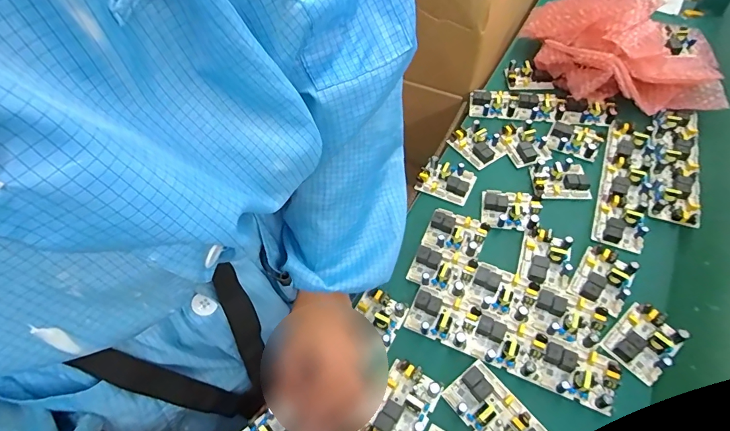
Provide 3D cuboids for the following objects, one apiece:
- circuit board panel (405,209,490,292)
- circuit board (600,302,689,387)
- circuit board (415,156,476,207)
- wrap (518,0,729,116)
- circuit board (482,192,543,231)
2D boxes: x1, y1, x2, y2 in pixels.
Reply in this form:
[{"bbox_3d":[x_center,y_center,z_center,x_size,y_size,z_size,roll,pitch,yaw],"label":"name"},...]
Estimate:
[{"bbox_3d":[0.115,0.045,0.554,0.078,0.016,0.120,20,59,15],"label":"circuit board panel"},{"bbox_3d":[0.324,0.145,0.474,0.079,0.025,0.061,-36,62,-20],"label":"circuit board"},{"bbox_3d":[0.125,-0.060,0.627,0.082,0.021,0.069,21,59,16],"label":"circuit board"},{"bbox_3d":[0.455,-0.305,0.721,0.333,0.103,0.272,19,59,15],"label":"wrap"},{"bbox_3d":[0.211,-0.010,0.588,0.078,0.019,0.056,9,57,8],"label":"circuit board"}]

